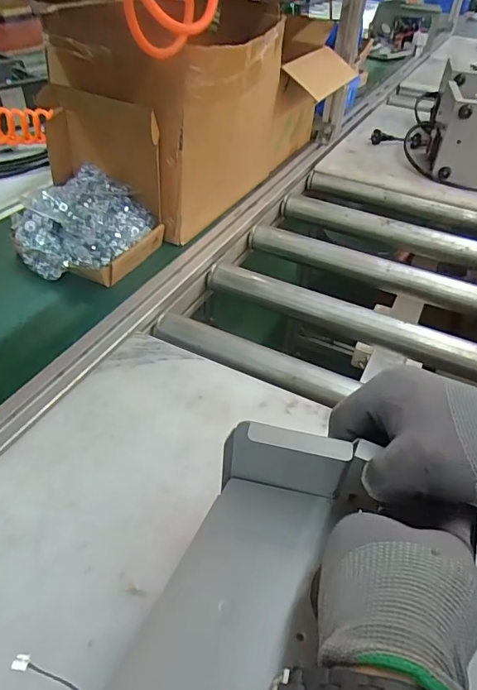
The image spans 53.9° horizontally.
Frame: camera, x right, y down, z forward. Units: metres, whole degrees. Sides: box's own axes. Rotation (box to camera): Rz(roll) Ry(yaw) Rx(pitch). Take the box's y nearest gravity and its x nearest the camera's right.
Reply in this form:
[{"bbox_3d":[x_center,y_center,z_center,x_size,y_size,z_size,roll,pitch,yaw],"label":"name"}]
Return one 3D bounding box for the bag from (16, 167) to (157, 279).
[{"bbox_3d":[-0.220,-0.166,0.676,0.156,0.095,0.173,29,47,24],"label":"bag"}]

